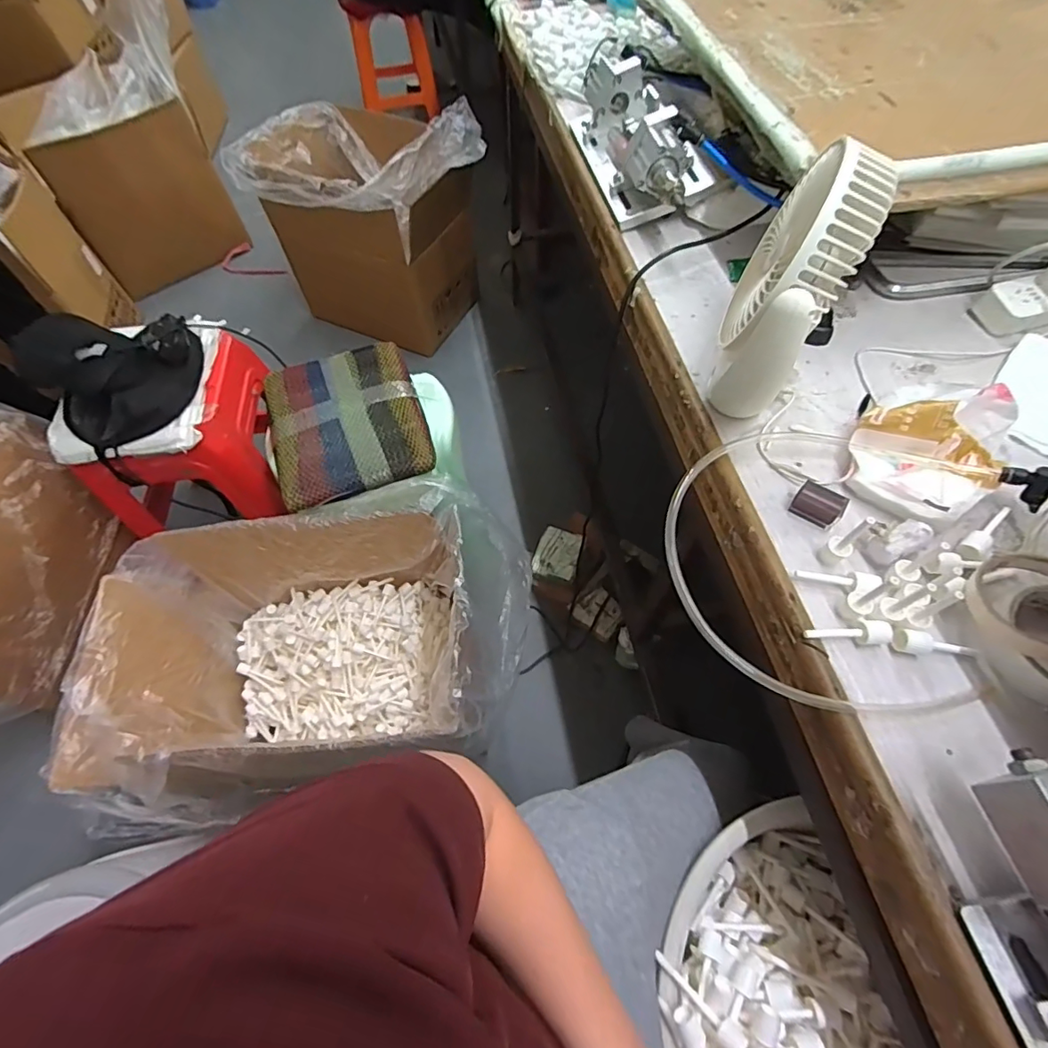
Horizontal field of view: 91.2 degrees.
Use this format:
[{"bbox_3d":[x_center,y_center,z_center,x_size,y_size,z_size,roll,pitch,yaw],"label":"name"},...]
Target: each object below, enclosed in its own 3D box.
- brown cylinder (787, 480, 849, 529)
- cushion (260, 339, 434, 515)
[{"bbox_3d":[0.268,-0.019,0.466,0.040,0.027,0.032,34,67,19],"label":"brown cylinder"},{"bbox_3d":[-0.303,-0.181,0.877,0.247,0.028,0.301,-19,62,-8],"label":"cushion"}]

